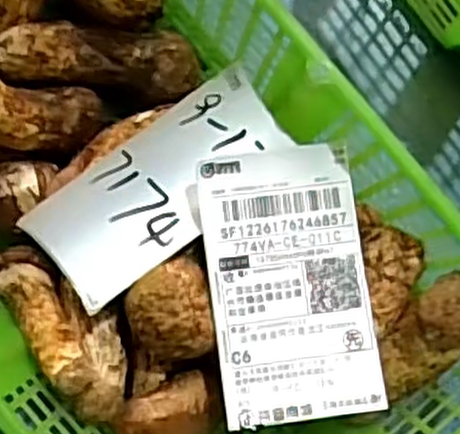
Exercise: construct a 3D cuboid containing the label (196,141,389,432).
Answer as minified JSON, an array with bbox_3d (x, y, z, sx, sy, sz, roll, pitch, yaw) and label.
[{"bbox_3d":[0.029,0.032,0.389,0.076,0.008,0.130,-8,85,-4],"label":"label"}]

